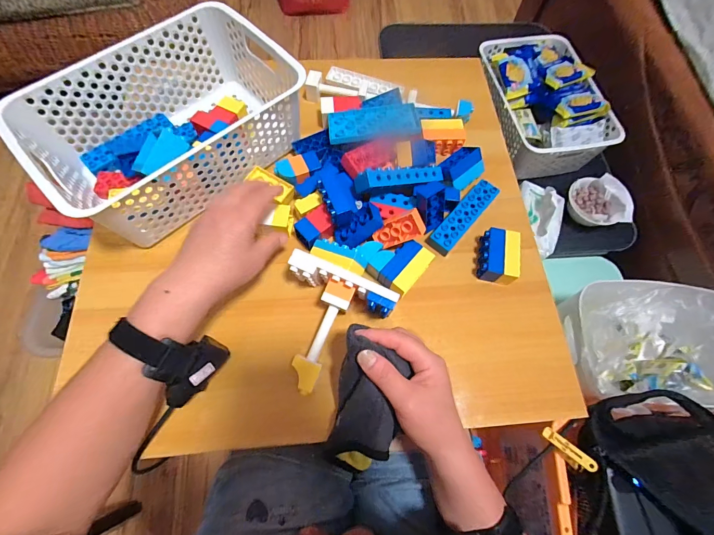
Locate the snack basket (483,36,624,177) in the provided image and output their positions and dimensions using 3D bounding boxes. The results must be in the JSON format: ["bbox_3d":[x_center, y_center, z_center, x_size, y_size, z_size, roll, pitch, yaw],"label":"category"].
[{"bbox_3d":[0.385,-0.362,0.717,0.227,0.099,0.325,-6,69,-5],"label":"snack basket"}]

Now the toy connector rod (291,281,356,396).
[{"bbox_3d":[-0.041,0.078,0.380,0.032,0.042,0.120,23,69,6],"label":"toy connector rod"}]

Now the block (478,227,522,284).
[{"bbox_3d":[0.181,-0.016,0.437,0.046,0.032,0.067,11,68,2],"label":"block"}]

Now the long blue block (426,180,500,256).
[{"bbox_3d":[0.148,-0.071,0.465,0.033,0.021,0.125,41,72,13],"label":"long blue block"}]

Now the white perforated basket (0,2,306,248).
[{"bbox_3d":[-0.238,-0.185,0.442,0.299,0.111,0.199,-41,75,-17],"label":"white perforated basket"}]

